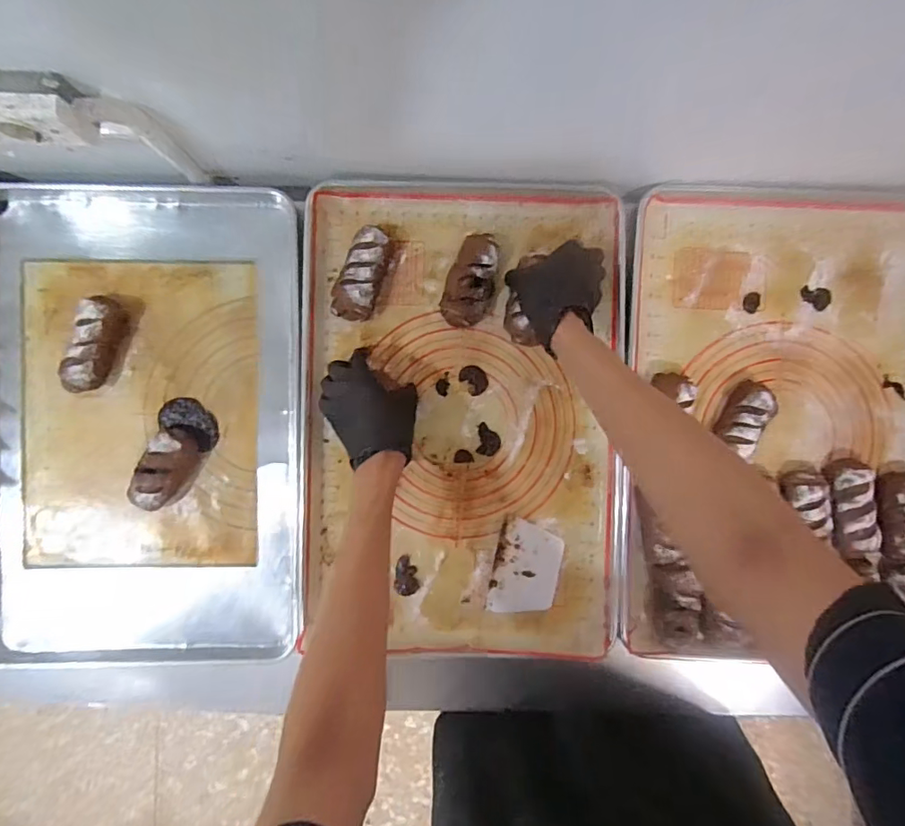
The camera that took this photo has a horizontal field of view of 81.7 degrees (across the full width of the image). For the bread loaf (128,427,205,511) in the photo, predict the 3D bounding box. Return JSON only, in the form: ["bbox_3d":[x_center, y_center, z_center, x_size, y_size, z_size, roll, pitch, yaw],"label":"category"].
[{"bbox_3d":[-0.362,0.072,0.666,0.056,0.041,0.110,26,90,0],"label":"bread loaf"}]

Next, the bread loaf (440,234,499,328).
[{"bbox_3d":[0.026,-0.172,0.671,0.061,0.034,0.122,22,90,0],"label":"bread loaf"}]

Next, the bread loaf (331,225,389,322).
[{"bbox_3d":[-0.116,-0.180,0.666,0.056,0.038,0.122,16,90,0],"label":"bread loaf"}]

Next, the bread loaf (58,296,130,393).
[{"bbox_3d":[-0.446,-0.084,0.662,0.043,0.039,0.125,13,80,4],"label":"bread loaf"}]

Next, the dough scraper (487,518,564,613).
[{"bbox_3d":[0.099,0.205,0.689,0.089,0.009,0.118,12,86,-7],"label":"dough scraper"}]

